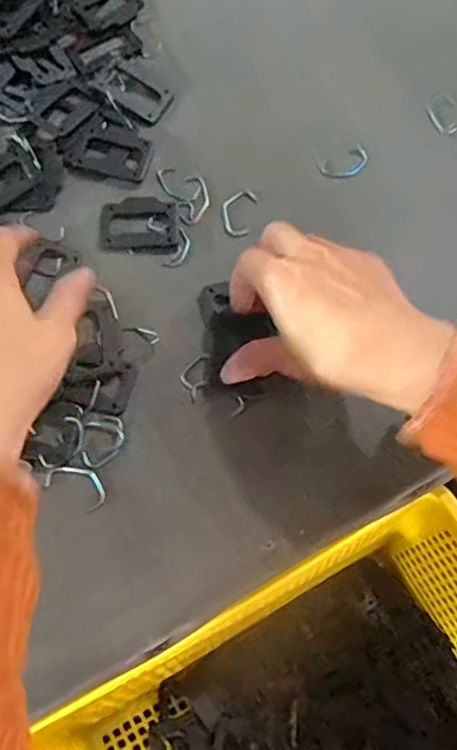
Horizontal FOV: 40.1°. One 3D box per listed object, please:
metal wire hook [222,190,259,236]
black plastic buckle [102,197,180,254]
[{"bbox_3d":[0.006,-0.108,0.413,0.021,0.006,0.035,15,69,3],"label":"metal wire hook"},{"bbox_3d":[-0.057,-0.098,0.404,0.049,0.004,0.041,0,70,-3],"label":"black plastic buckle"}]

